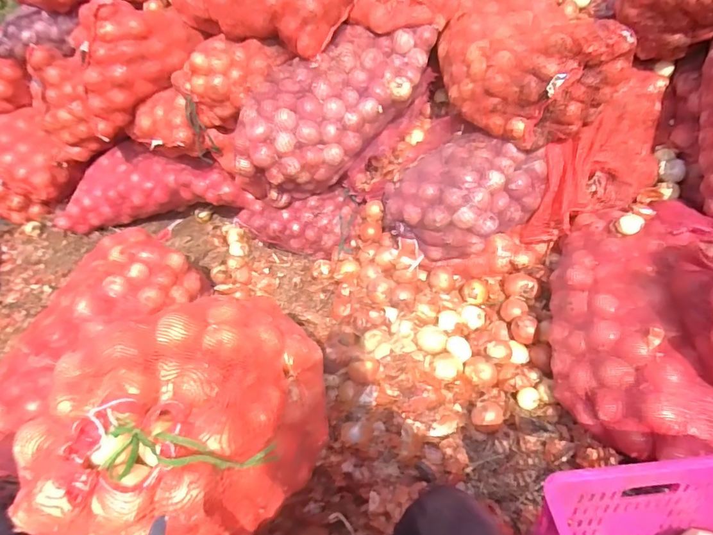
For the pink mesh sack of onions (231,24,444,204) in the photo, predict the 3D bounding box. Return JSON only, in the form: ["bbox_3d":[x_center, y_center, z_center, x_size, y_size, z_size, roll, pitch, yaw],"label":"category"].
[{"bbox_3d":[-0.074,-0.500,1.421,0.701,0.320,0.314,-44,48,-9],"label":"pink mesh sack of onions"}]

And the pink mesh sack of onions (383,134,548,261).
[{"bbox_3d":[0.298,-0.195,1.293,0.350,0.264,0.319,29,51,35],"label":"pink mesh sack of onions"}]

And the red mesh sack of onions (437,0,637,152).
[{"bbox_3d":[0.467,-0.626,1.351,0.400,0.264,0.649,-2,39,5],"label":"red mesh sack of onions"}]

